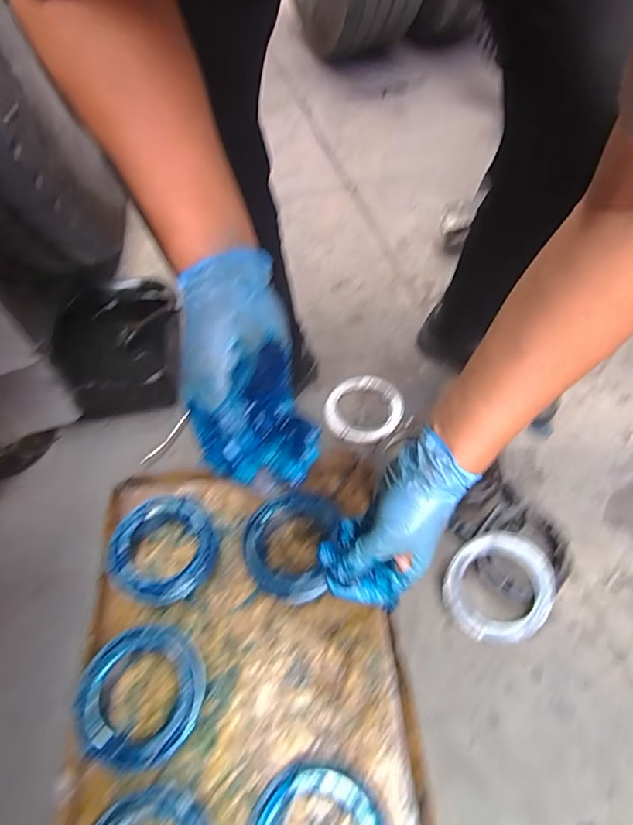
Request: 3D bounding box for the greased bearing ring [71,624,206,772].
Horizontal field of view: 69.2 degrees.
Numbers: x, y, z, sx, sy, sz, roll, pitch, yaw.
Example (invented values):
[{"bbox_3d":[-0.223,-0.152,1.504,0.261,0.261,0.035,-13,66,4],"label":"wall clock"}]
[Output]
[{"bbox_3d":[-0.200,0.325,0.532,0.139,0.045,0.138,-4,55,2],"label":"greased bearing ring"}]

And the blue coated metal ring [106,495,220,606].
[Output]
[{"bbox_3d":[-0.205,0.186,0.623,0.136,0.051,0.130,-2,55,3],"label":"blue coated metal ring"}]

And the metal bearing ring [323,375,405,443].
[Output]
[{"bbox_3d":[0.080,-0.008,0.766,0.122,0.014,0.136,25,60,20],"label":"metal bearing ring"}]

